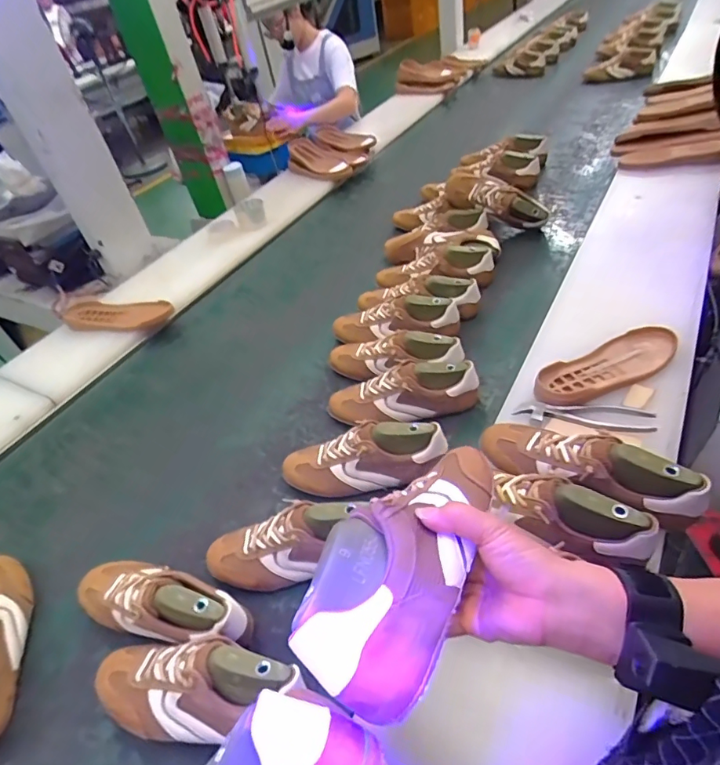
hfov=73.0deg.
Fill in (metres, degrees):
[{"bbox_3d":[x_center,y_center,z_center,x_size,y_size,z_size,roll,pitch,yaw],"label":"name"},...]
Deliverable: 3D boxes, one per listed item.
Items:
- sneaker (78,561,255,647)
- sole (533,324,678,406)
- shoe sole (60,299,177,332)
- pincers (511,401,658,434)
[{"bbox_3d":[-0.267,0.292,0.648,0.261,0.105,0.088,11,46,16],"label":"sneaker"},{"bbox_3d":[0.395,-0.028,0.780,0.256,0.031,0.095,-21,46,-16],"label":"sole"},{"bbox_3d":[-0.606,-0.165,1.198,0.284,0.039,0.082,5,44,10],"label":"shoe sole"},{"bbox_3d":[0.332,0.050,0.727,0.185,0.020,0.050,6,45,12],"label":"pincers"}]

